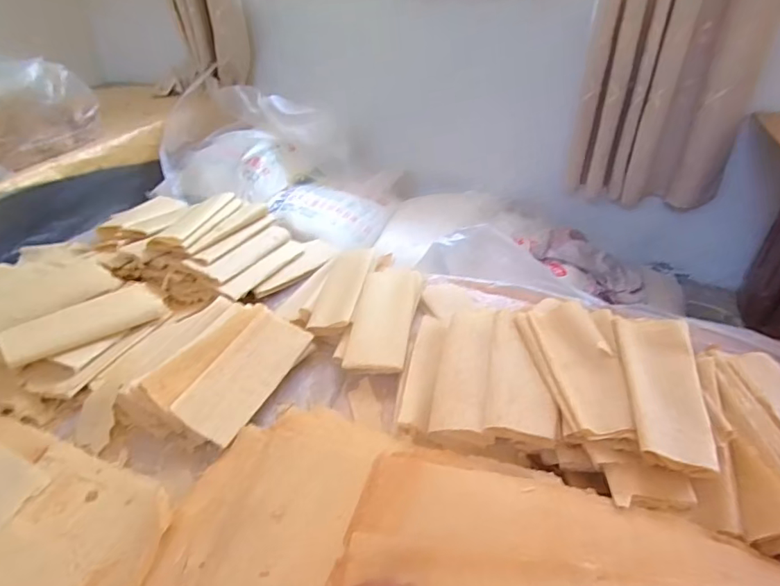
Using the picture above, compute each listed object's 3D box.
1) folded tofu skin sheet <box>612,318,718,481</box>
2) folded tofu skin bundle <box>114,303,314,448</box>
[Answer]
[{"bbox_3d":[0.403,0.130,0.729,0.112,0.033,0.290,7,43,14],"label":"folded tofu skin sheet"},{"bbox_3d":[-0.291,0.123,0.853,0.192,0.049,0.275,14,38,21],"label":"folded tofu skin bundle"}]

